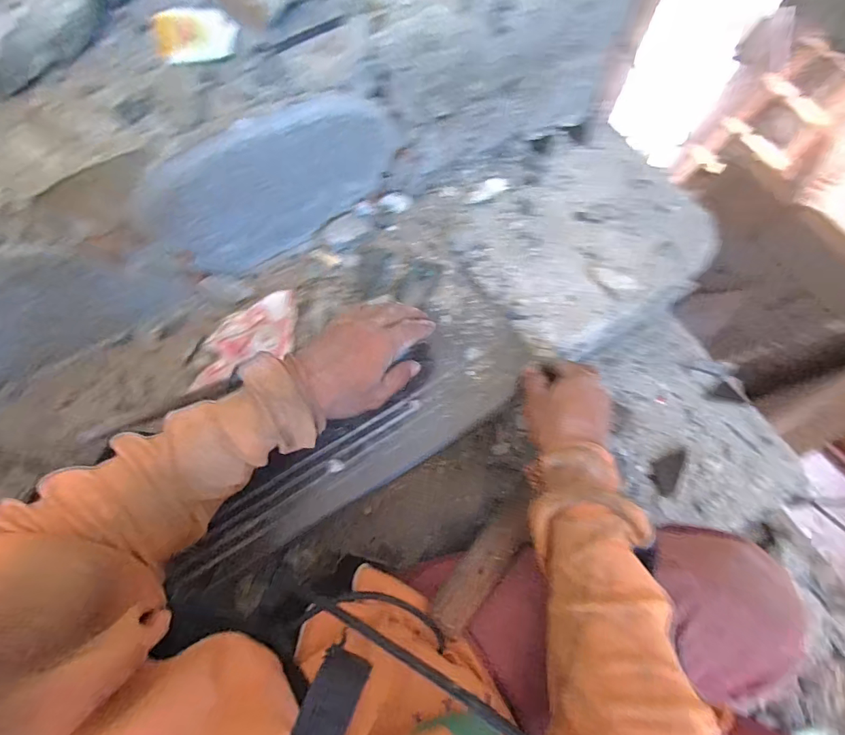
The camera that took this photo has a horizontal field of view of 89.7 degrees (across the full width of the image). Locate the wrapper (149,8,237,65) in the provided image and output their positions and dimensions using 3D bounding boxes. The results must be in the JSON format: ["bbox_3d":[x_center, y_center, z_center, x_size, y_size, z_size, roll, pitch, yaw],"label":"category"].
[{"bbox_3d":[-0.188,-0.275,0.354,0.065,0.008,0.045,-8,91,-6],"label":"wrapper"}]

